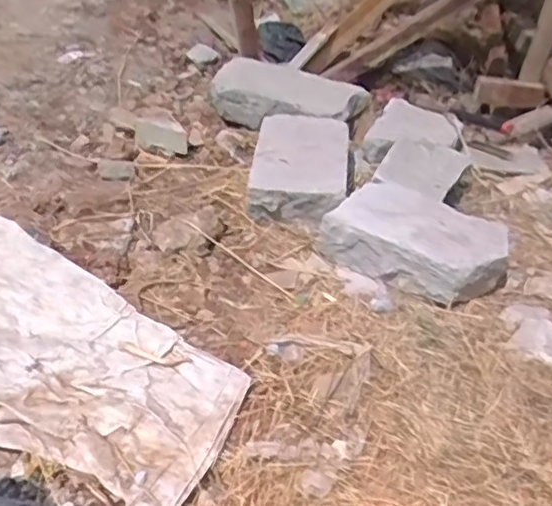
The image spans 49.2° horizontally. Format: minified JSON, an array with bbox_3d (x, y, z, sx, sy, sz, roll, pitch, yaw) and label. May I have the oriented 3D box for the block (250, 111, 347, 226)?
[{"bbox_3d":[0.056,-0.198,1.301,0.196,0.094,0.340,4,40,6],"label":"block"}]

